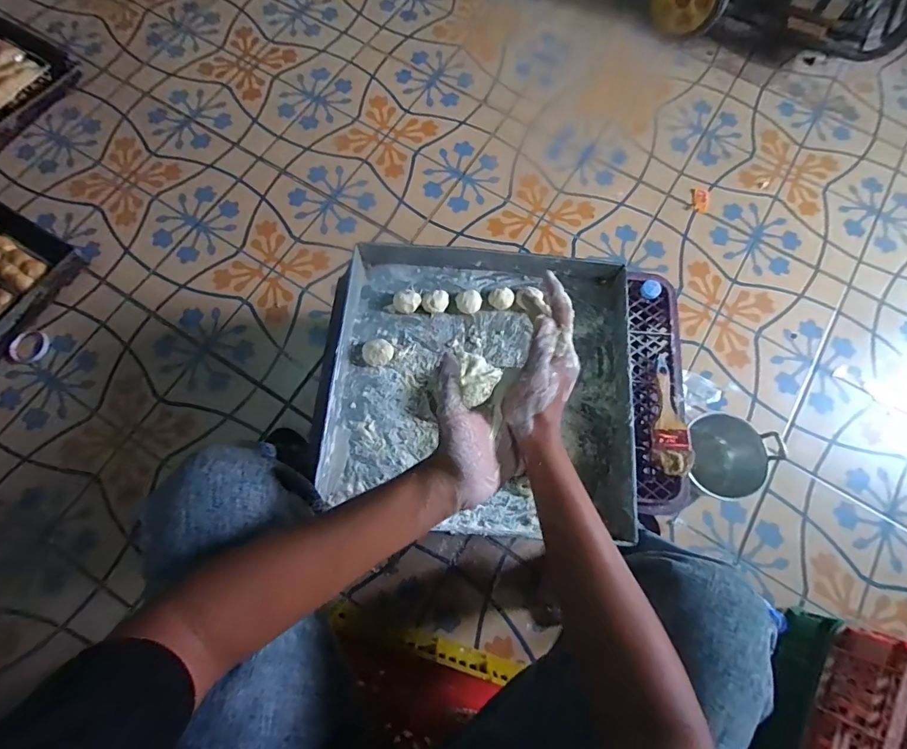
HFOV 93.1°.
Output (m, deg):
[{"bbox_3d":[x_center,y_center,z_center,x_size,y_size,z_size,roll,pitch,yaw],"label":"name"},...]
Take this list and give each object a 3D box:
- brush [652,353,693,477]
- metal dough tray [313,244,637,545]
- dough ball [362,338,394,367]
[{"bbox_3d":[0.346,0.060,0.692,0.054,0.021,0.196,4,74,0],"label":"brush"},{"bbox_3d":[0.040,0.004,0.692,0.490,0.052,0.459,5,74,0],"label":"metal dough tray"},{"bbox_3d":[-0.128,-0.040,0.711,0.048,0.026,0.051,0,74,-1],"label":"dough ball"}]

